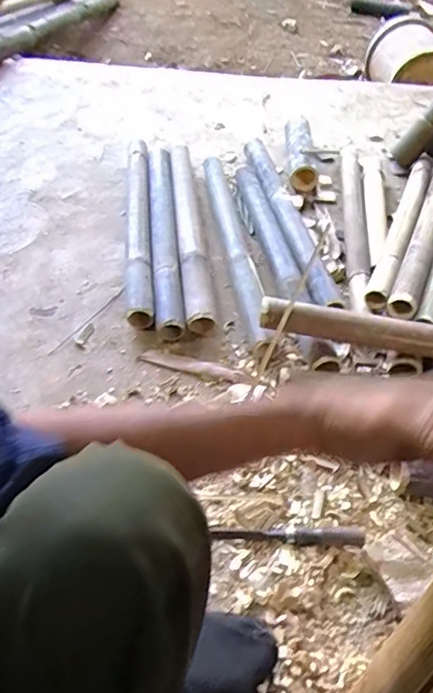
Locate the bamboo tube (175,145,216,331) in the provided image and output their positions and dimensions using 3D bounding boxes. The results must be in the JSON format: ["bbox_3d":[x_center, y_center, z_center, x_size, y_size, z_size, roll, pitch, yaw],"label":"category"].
[{"bbox_3d":[-0.064,-0.276,1.151,0.060,0.071,0.625,-4,53,-6],"label":"bamboo tube"}]

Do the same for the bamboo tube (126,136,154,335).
[{"bbox_3d":[-0.177,-0.290,1.134,0.053,0.042,0.616,-3,53,-5],"label":"bamboo tube"}]

